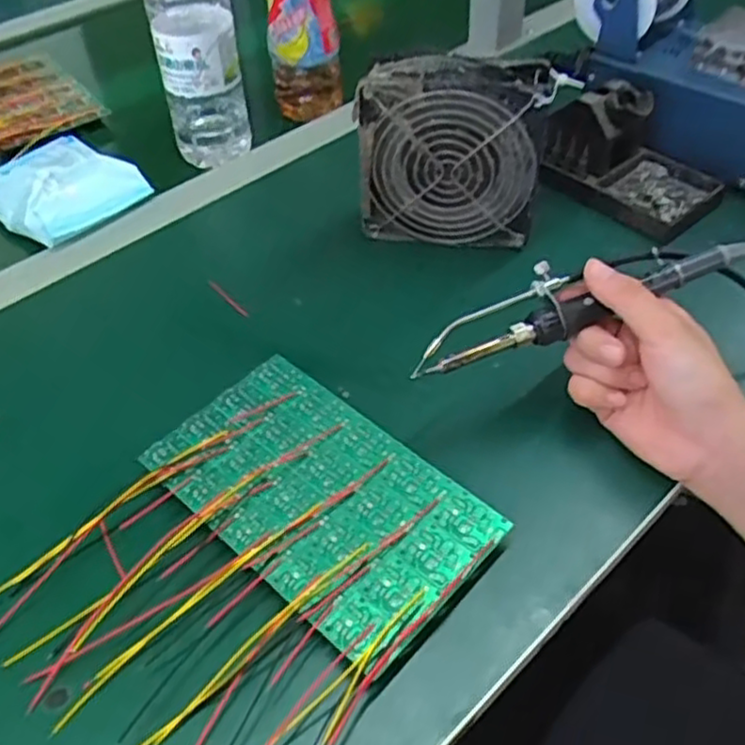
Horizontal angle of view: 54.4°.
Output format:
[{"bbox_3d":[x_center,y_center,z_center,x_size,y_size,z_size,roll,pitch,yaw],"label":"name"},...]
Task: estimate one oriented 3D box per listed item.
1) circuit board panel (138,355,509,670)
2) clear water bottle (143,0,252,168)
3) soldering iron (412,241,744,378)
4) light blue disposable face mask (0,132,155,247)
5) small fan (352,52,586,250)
[{"bbox_3d":[-0.028,0.064,0.379,0.171,0.015,0.104,35,57,28],"label":"circuit board panel"},{"bbox_3d":[-0.140,-0.269,0.565,0.063,0.206,0.054,-12,48,-9],"label":"clear water bottle"},{"bbox_3d":[0.120,-0.044,0.391,0.211,0.024,0.033,-18,49,-9],"label":"soldering iron"},{"bbox_3d":[-0.244,-0.149,0.564,0.098,0.040,0.094,33,56,28],"label":"light blue disposable face mask"},{"bbox_3d":[0.058,-0.149,0.496,0.130,0.118,0.044,7,48,8],"label":"small fan"}]

